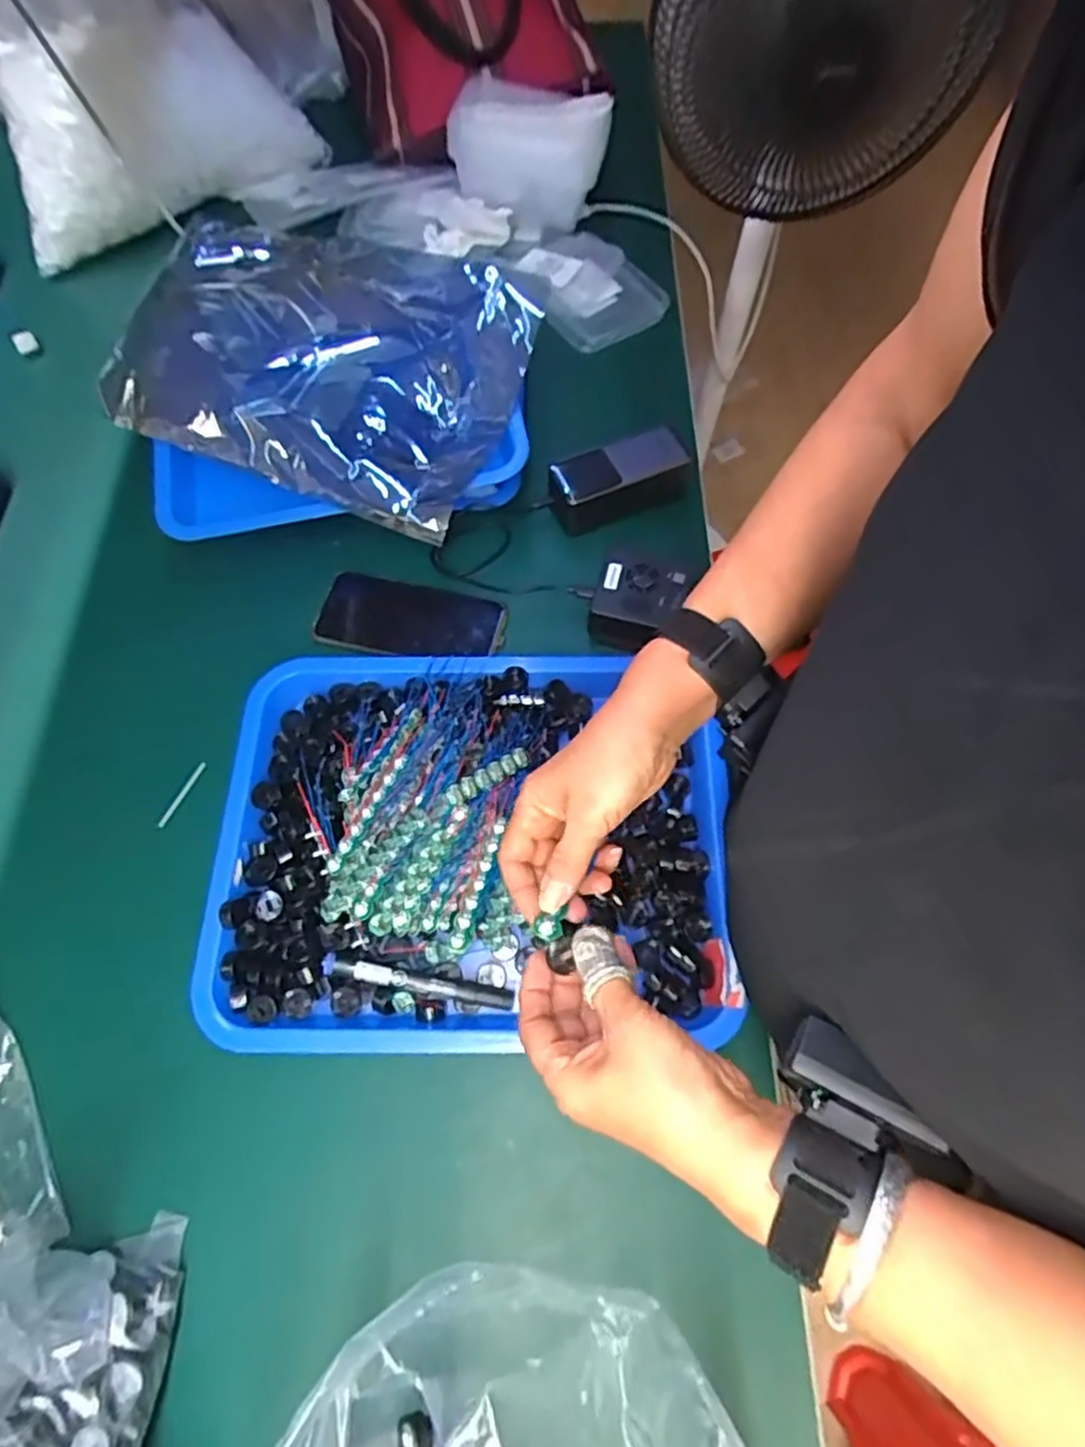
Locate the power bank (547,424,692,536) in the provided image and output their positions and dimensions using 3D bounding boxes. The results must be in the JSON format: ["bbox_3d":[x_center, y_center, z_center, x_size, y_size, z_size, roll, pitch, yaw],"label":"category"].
[{"bbox_3d":[0.069,-0.228,0.665,0.128,0.049,0.057,-21,67,-9],"label":"power bank"}]

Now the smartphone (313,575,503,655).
[{"bbox_3d":[-0.115,-0.094,0.634,0.161,0.013,0.074,8,66,4],"label":"smartphone"}]

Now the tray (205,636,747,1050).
[{"bbox_3d":[-0.056,0.068,0.529,0.387,0.070,0.314,-2,66,-1],"label":"tray"}]

